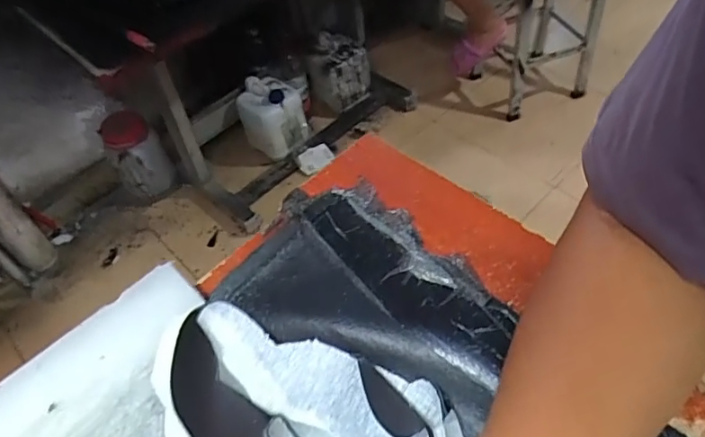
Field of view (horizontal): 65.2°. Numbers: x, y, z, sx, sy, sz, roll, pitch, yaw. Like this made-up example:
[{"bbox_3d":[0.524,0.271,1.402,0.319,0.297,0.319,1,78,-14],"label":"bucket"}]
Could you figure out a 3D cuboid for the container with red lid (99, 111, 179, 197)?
[{"bbox_3d":[-0.675,-0.203,1.748,0.163,0.271,0.134,-25,54,-14],"label":"container with red lid"}]

